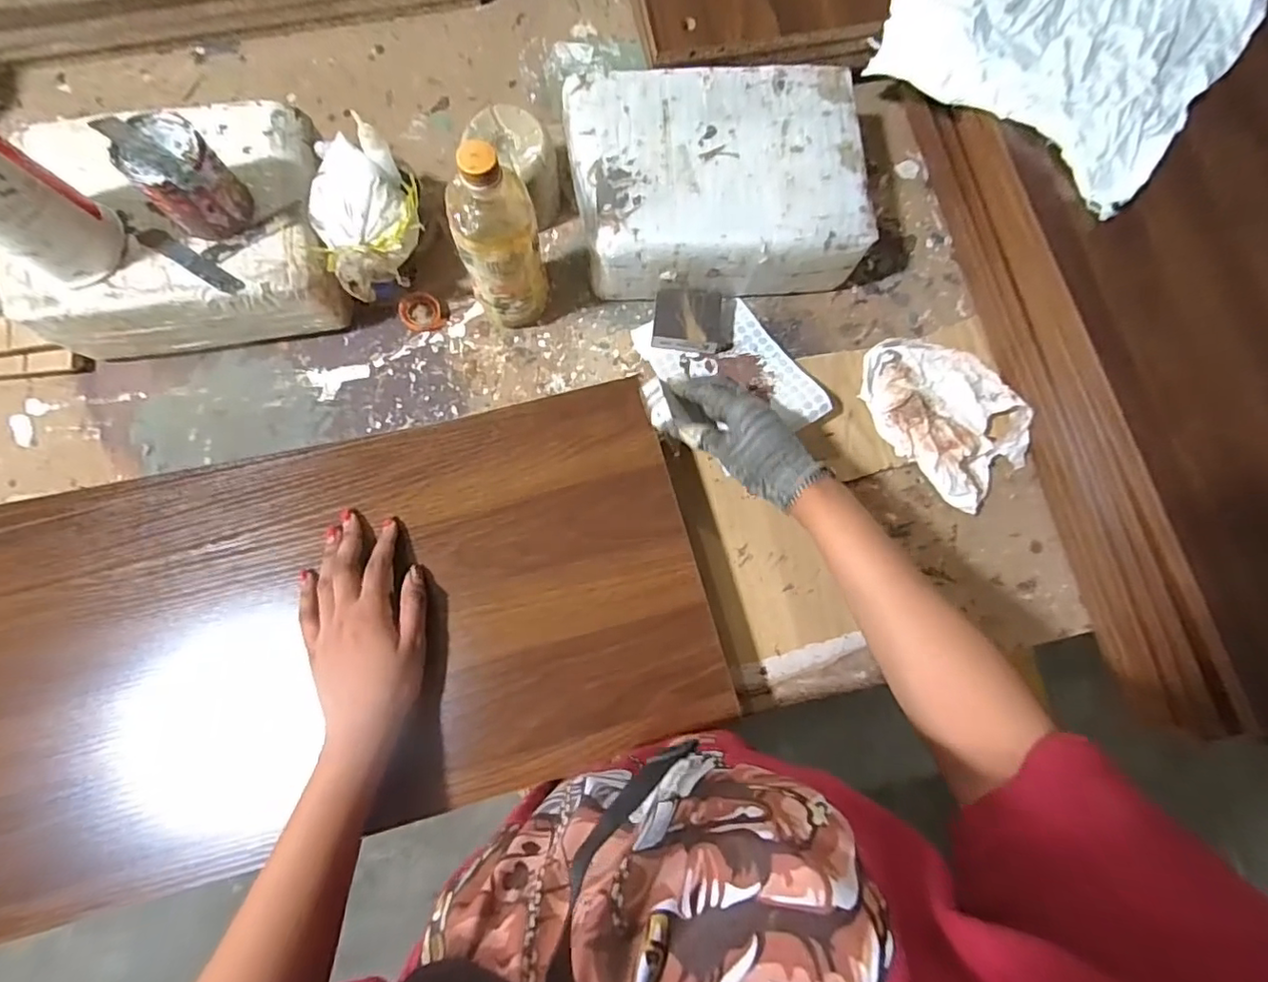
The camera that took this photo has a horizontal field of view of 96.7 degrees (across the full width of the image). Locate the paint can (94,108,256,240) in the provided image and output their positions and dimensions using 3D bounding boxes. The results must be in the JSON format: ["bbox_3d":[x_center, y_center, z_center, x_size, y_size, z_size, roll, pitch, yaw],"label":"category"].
[{"bbox_3d":[-0.370,-0.258,0.465,0.073,0.074,0.067,44,82,3],"label":"paint can"}]

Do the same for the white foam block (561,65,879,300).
[{"bbox_3d":[0.078,-0.306,0.575,0.277,0.098,0.205,-6,83,-5],"label":"white foam block"}]

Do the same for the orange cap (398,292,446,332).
[{"bbox_3d":[-0.224,-0.189,0.594,0.041,0.010,0.042,1,82,-4],"label":"orange cap"}]

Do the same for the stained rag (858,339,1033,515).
[{"bbox_3d":[0.317,-0.083,0.566,0.138,0.033,0.178,-36,86,-8],"label":"stained rag"}]

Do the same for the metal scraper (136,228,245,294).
[{"bbox_3d":[-0.393,-0.205,0.499,0.106,0.005,0.017,31,85,2],"label":"metal scraper"}]

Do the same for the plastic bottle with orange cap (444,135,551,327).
[{"bbox_3d":[-0.121,-0.217,0.513,0.071,0.204,0.062,-7,83,-5],"label":"plastic bottle with orange cap"}]

